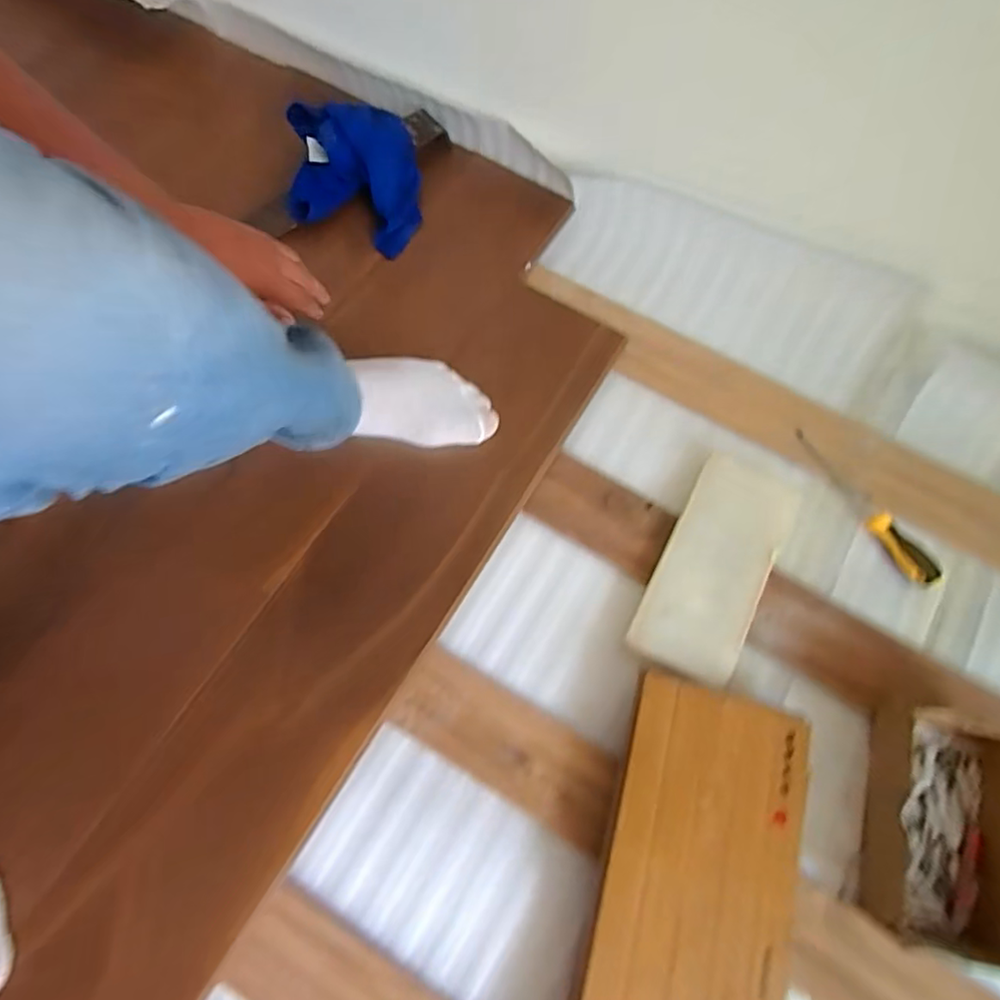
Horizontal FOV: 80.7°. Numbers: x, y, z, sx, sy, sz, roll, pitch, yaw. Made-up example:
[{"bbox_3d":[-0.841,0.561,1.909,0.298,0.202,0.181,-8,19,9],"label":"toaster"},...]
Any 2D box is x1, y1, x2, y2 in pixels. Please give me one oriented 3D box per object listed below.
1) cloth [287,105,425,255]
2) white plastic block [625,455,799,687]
[{"bbox_3d":[-0.183,-0.411,0.731,0.158,0.067,0.204,-4,71,-3],"label":"cloth"},{"bbox_3d":[0.221,0.064,0.603,0.103,0.025,0.236,27,72,8],"label":"white plastic block"}]

